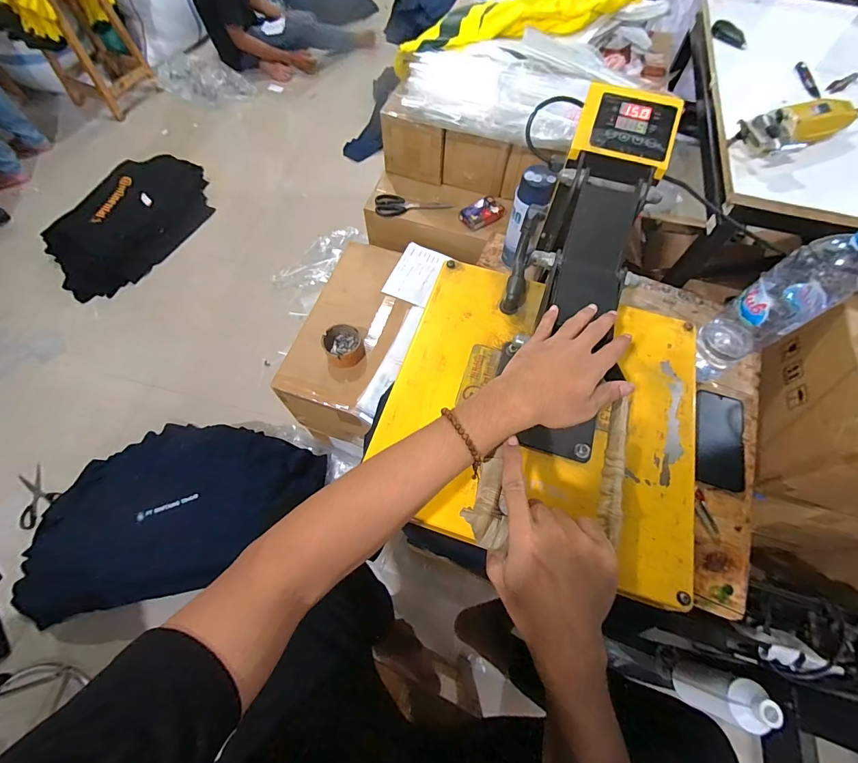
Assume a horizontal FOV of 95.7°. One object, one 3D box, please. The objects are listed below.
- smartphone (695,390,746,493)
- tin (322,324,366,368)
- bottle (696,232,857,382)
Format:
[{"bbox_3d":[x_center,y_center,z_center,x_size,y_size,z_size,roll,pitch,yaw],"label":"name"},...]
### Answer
[{"bbox_3d":[0.493,0.097,0.658,0.082,0.012,0.163,13,72,11],"label":"smartphone"},{"bbox_3d":[-0.183,-0.078,0.832,0.084,0.038,0.094,-17,66,-9],"label":"tin"},{"bbox_3d":[0.502,-0.098,0.585,0.093,0.332,0.080,-29,68,-14],"label":"bottle"}]

